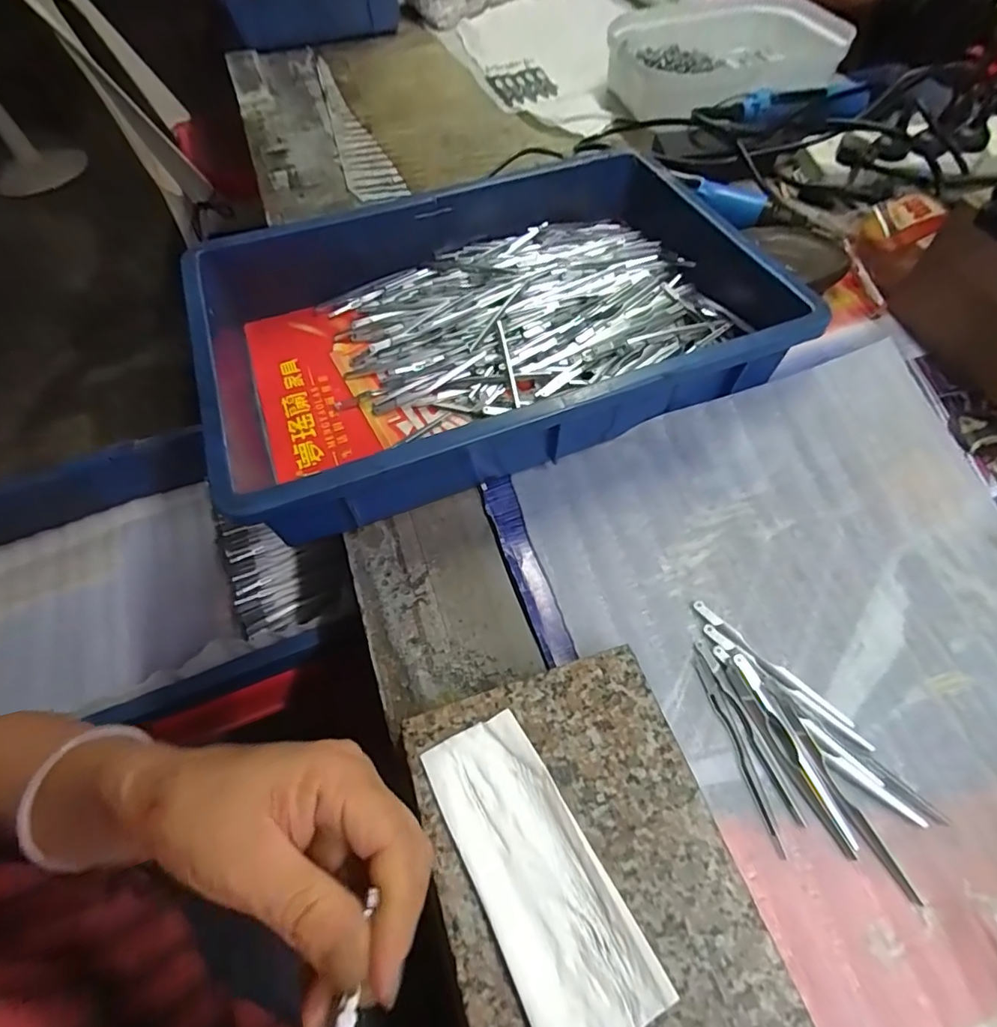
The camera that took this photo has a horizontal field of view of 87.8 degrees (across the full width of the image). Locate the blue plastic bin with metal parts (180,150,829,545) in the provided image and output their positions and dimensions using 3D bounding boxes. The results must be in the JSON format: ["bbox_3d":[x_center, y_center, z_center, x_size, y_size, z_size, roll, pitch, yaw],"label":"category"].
[{"bbox_3d":[-0.006,-0.158,0.423,0.420,0.079,0.277,-21,60,-9],"label":"blue plastic bin with metal parts"}]

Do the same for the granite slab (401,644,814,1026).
[{"bbox_3d":[0.050,0.196,0.234,0.130,0.035,0.238,-18,59,-8],"label":"granite slab"}]

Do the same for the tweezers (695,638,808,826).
[{"bbox_3d":[0.141,0.120,0.293,0.007,0.004,0.103,-19,60,-8],"label":"tweezers"}]

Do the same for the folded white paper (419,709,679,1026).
[{"bbox_3d":[0.015,0.160,0.234,0.054,0.014,0.130,-28,61,-13],"label":"folded white paper"}]

